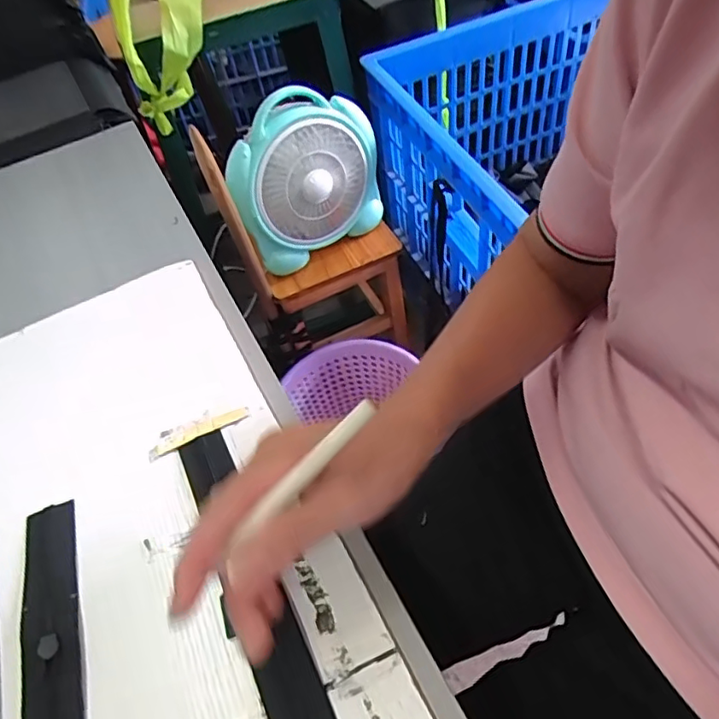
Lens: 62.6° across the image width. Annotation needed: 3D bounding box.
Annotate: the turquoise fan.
[{"bbox_3d":[-0.077,-0.272,0.895,0.240,0.219,0.092,-38,57,-20],"label":"turquoise fan"}]

